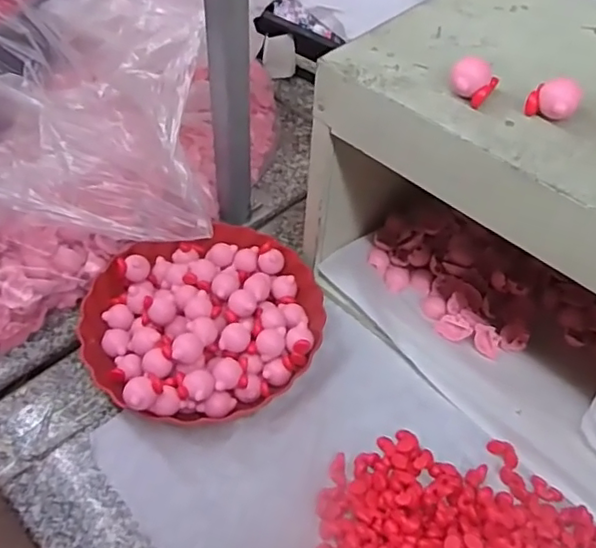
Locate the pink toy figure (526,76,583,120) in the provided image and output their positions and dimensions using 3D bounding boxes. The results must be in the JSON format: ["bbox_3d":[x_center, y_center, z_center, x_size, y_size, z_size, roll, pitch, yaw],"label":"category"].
[{"bbox_3d":[0.186,-0.125,0.424,0.034,0.029,0.024,26,54,16],"label":"pink toy figure"}]

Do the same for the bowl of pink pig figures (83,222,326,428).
[{"bbox_3d":[-0.097,0.039,0.606,0.237,0.051,0.217,2,51,-3],"label":"bowl of pink pig figures"}]

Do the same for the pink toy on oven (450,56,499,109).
[{"bbox_3d":[0.131,-0.143,0.436,0.033,0.027,0.028,18,52,10],"label":"pink toy on oven"}]

